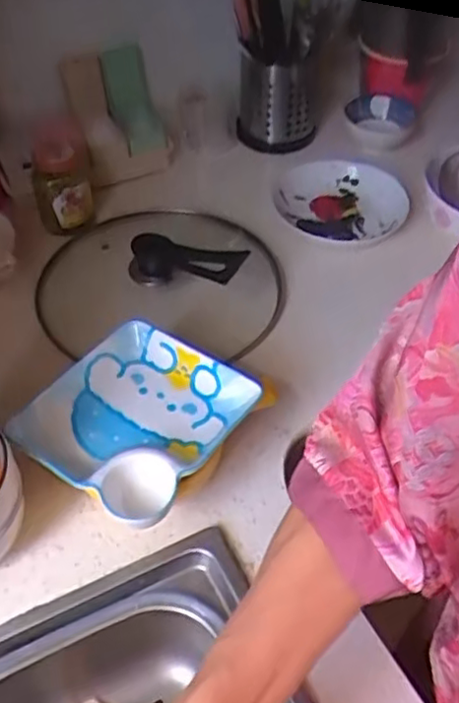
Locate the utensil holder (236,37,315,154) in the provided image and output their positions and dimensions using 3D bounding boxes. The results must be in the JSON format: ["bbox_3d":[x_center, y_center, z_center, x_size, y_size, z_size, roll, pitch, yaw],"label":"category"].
[{"bbox_3d":[0.074,-0.402,1.055,0.123,0.171,0.104,4,48,4],"label":"utensil holder"}]

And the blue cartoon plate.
[{"bbox_3d":[-0.086,0.059,0.616,0.164,0.033,0.174,27,53,22],"label":"blue cartoon plate"}]

